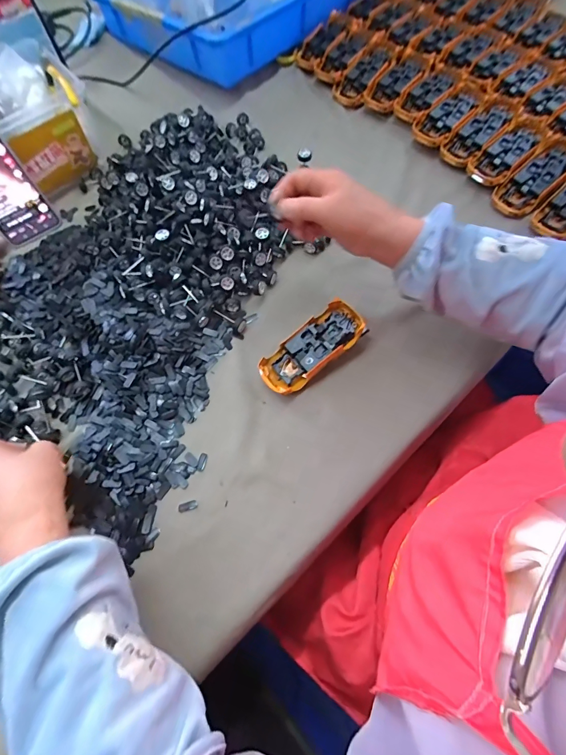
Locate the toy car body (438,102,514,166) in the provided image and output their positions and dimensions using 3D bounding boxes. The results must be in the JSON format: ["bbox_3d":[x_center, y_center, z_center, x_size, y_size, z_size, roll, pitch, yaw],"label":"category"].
[{"bbox_3d":[0.293,-0.369,0.572,0.125,0.015,0.054,-45,73,-2],"label":"toy car body"}]

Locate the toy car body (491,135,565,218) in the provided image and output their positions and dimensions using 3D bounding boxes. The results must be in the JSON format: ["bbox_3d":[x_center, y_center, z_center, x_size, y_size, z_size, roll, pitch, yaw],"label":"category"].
[{"bbox_3d":[0.359,-0.281,0.533,0.140,0.019,0.061,-44,73,2],"label":"toy car body"}]

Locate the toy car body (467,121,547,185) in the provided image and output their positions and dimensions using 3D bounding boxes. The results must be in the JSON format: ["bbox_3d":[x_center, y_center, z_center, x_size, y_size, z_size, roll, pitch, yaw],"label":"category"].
[{"bbox_3d":[0.325,-0.330,0.555,0.060,0.025,0.131,38,74,16],"label":"toy car body"}]

